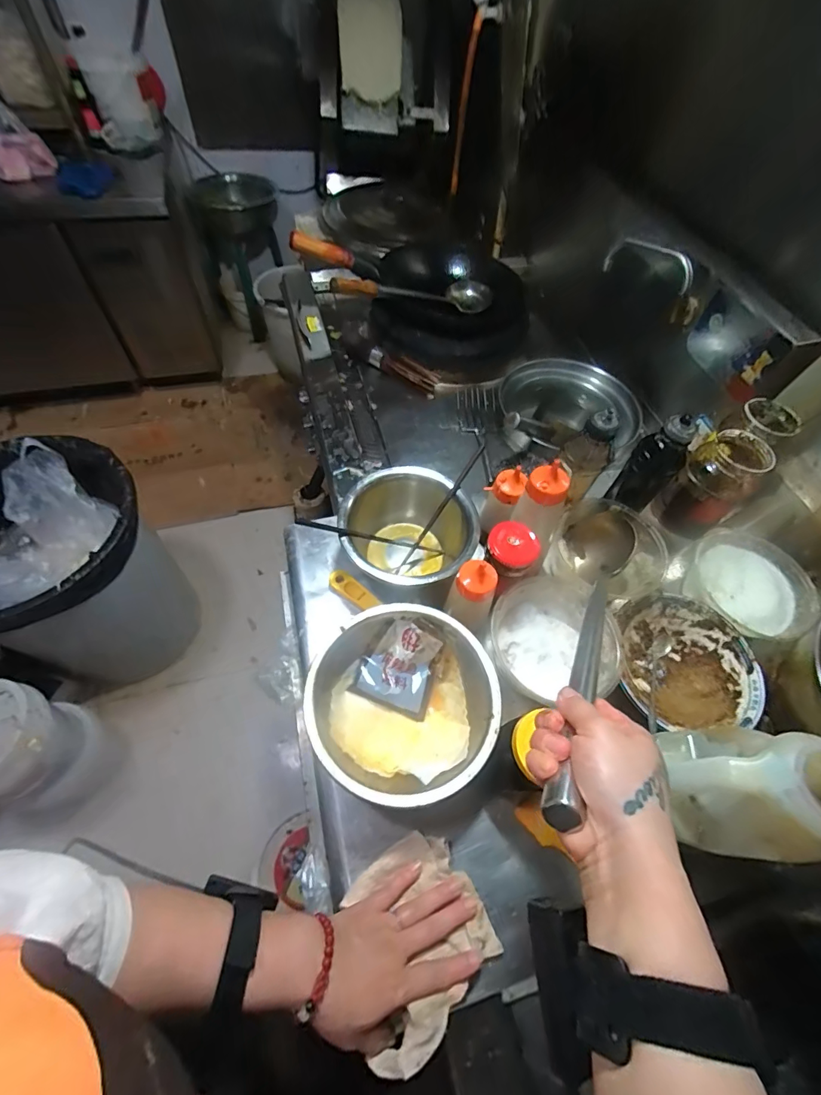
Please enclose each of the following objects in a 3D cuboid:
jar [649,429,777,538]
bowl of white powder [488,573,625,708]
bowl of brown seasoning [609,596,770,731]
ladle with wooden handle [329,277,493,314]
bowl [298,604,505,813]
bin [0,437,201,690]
[{"bbox_3d":[0.489,-0.099,0.696,0.095,0.155,0.099,2,58,-3],"label":"jar"},{"bbox_3d":[0.184,0.120,0.572,0.148,0.071,0.142,2,58,-3],"label":"bowl of white powder"},{"bbox_3d":[0.359,0.154,0.575,0.177,0.051,0.169,2,58,-3],"label":"bowl of brown seasoning"},{"bbox_3d":[0.010,-0.584,0.974,0.090,0.071,0.518,42,44,19],"label":"ladle with wooden handle"},{"bbox_3d":[-0.010,0.186,0.517,0.206,0.088,0.211,2,58,-3],"label":"bowl"},{"bbox_3d":[-0.926,0.097,1.192,0.527,0.631,0.495,2,58,-3],"label":"bin"}]

